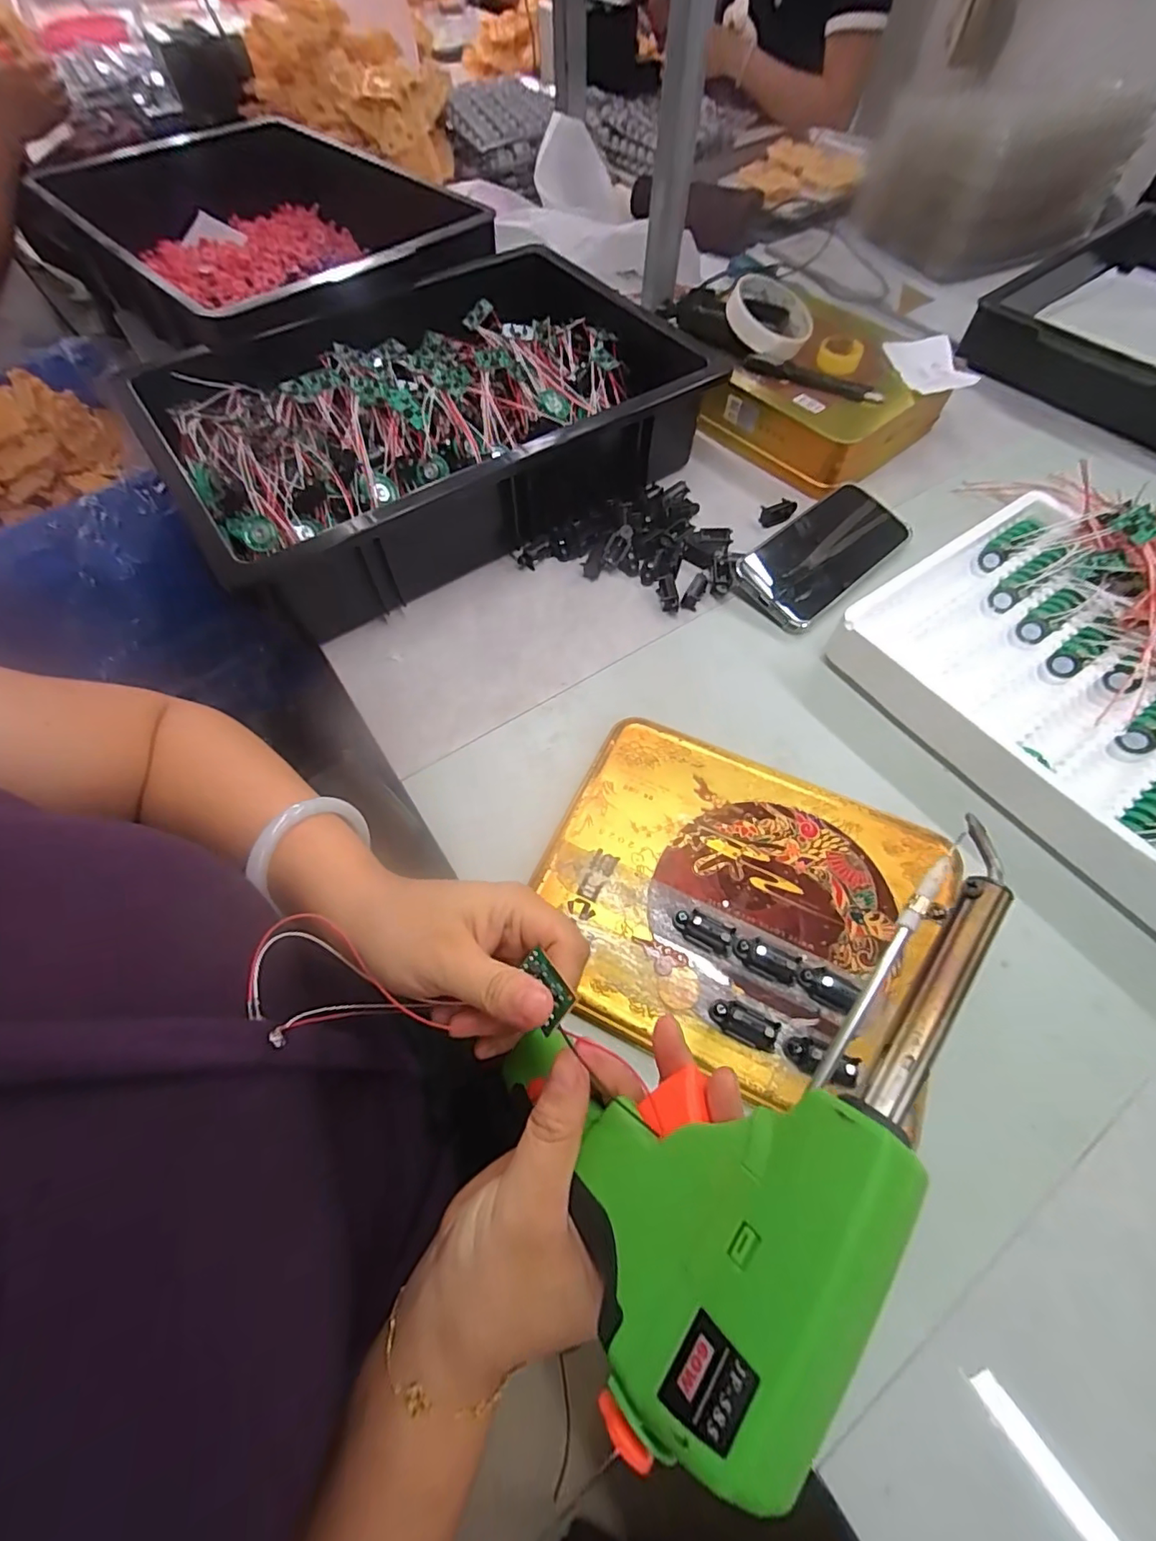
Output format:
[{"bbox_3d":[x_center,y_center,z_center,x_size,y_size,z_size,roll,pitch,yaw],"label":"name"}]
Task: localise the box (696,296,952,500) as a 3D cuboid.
[{"bbox_3d":[0.241,-0.361,0.542,0.179,0.064,0.165,-37,68,-17],"label":"box"}]

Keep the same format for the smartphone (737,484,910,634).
[{"bbox_3d":[0.211,-0.187,0.468,0.159,0.011,0.078,-39,81,-15],"label":"smartphone"}]

